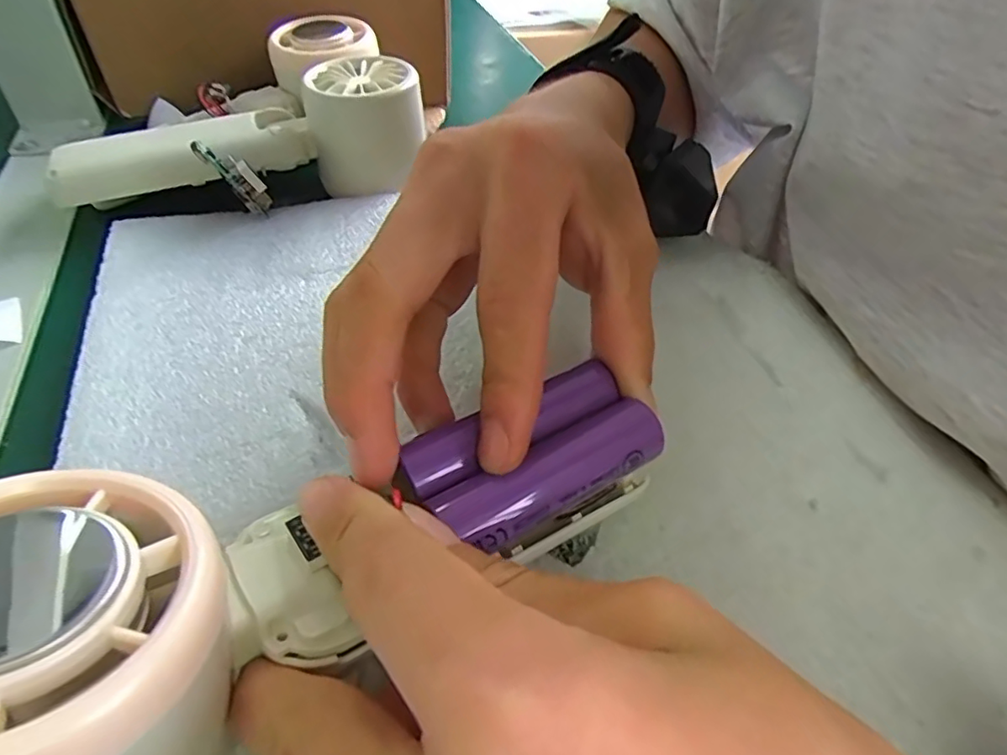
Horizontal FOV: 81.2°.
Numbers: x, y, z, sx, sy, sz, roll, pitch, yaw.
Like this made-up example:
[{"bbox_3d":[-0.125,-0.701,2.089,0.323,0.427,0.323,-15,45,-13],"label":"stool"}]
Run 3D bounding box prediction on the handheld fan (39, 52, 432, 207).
[{"bbox_3d":[-0.117,-0.110,0.269,0.157,0.047,0.052,-17,50,-21],"label":"handheld fan"}]

